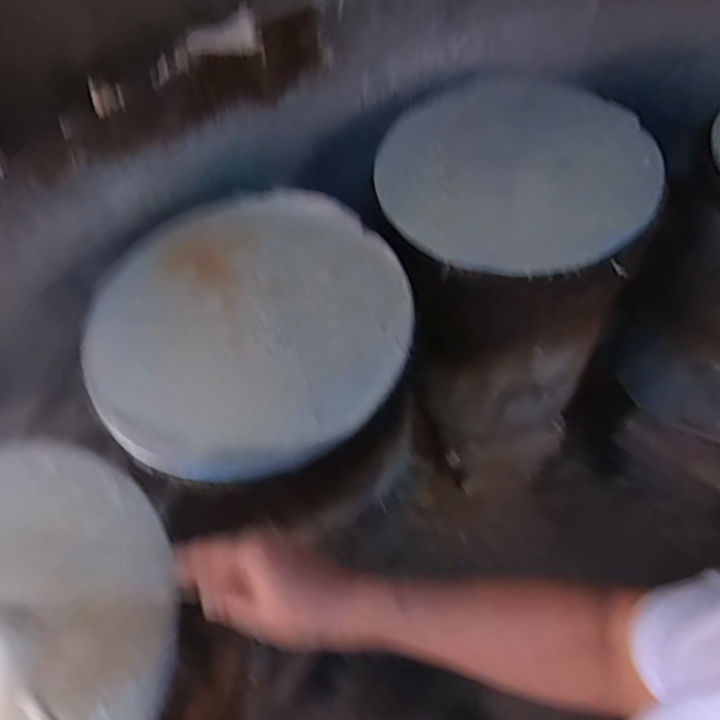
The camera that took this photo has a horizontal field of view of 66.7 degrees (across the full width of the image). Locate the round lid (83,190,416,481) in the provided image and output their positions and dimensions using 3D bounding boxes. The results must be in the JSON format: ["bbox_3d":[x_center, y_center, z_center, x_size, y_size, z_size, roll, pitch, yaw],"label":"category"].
[{"bbox_3d":[-0.131,-0.051,0.637,0.357,0.030,0.367,-2,58,3],"label":"round lid"}]

